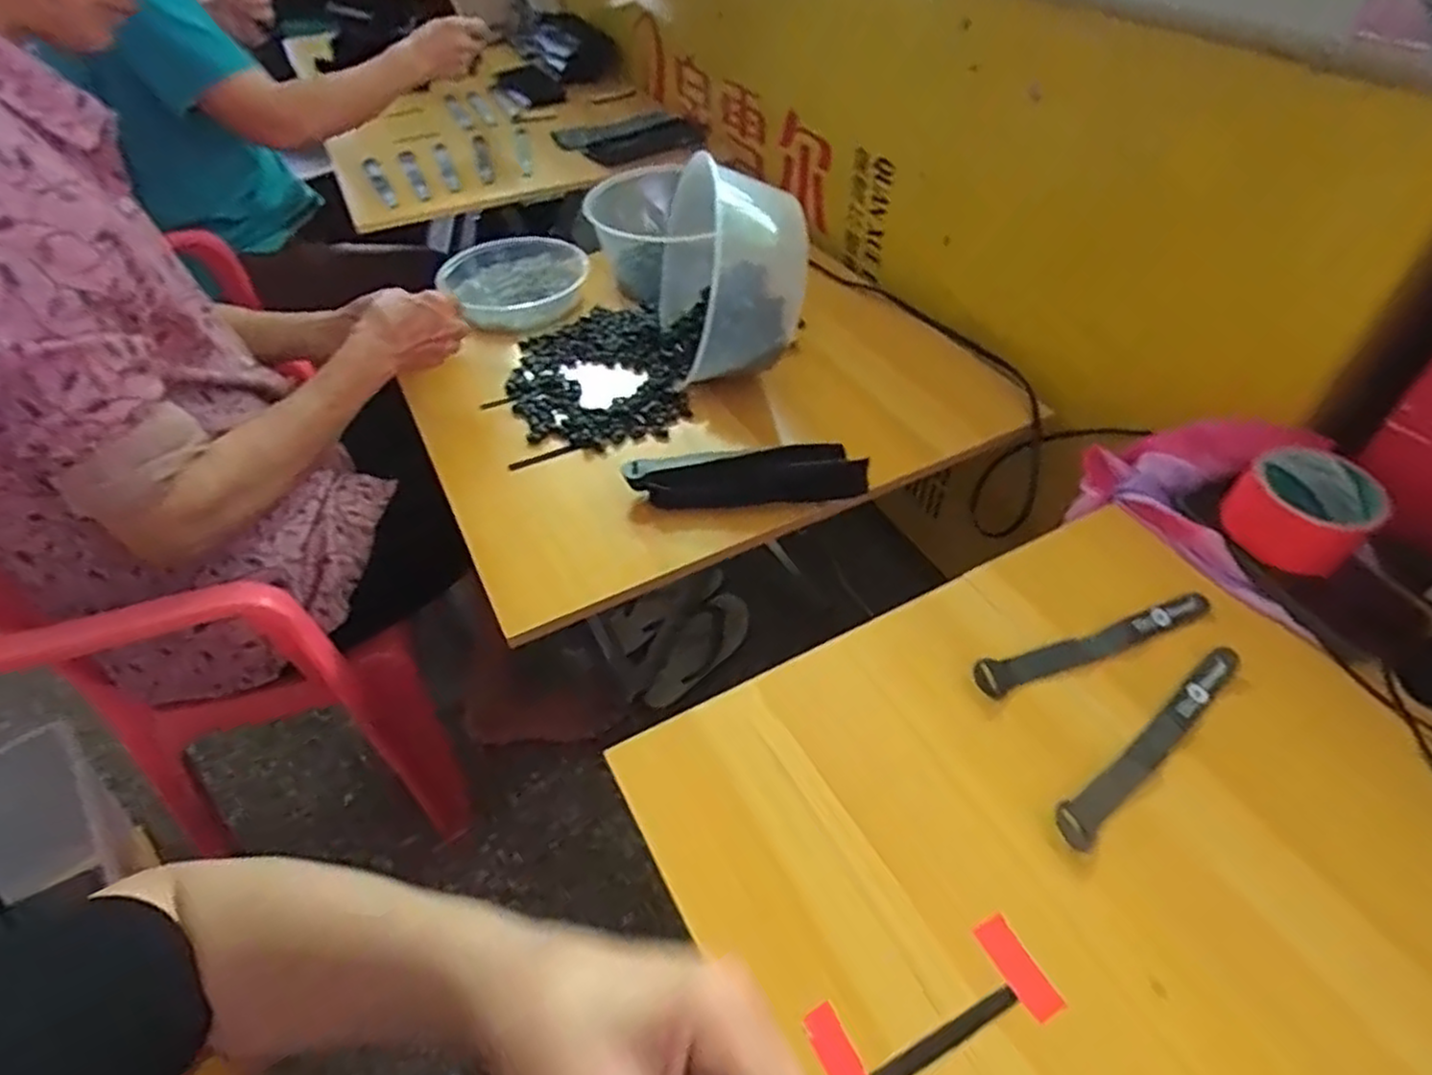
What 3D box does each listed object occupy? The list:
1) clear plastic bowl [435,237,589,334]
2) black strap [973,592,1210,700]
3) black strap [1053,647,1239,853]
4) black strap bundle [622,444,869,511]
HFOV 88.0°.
[{"bbox_3d":[-0.250,-0.340,0.969,0.198,0.043,0.193,-1,47,1],"label":"clear plastic bowl"},{"bbox_3d":[0.264,0.071,0.514,0.192,0.010,0.024,-18,49,-14],"label":"black strap"},{"bbox_3d":[0.277,0.127,0.468,0.194,0.005,0.024,-32,54,-25],"label":"black strap"},{"bbox_3d":[0.027,-0.054,0.676,0.213,0.055,0.031,0,47,2],"label":"black strap bundle"}]

